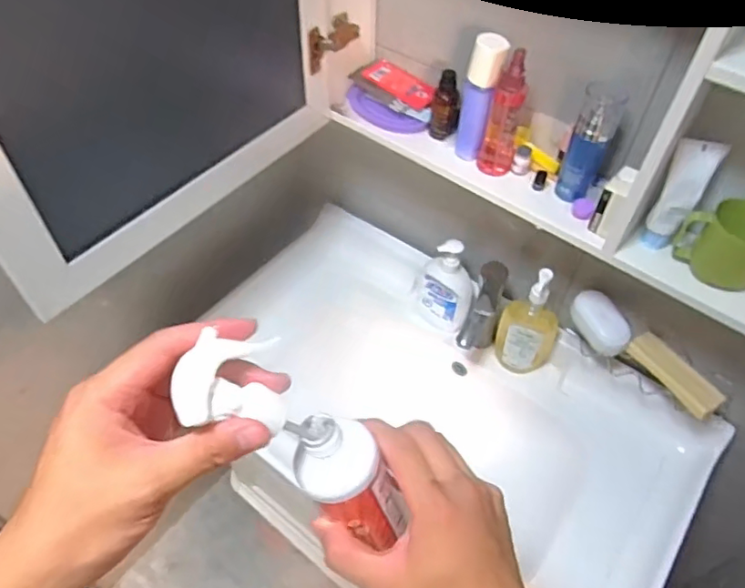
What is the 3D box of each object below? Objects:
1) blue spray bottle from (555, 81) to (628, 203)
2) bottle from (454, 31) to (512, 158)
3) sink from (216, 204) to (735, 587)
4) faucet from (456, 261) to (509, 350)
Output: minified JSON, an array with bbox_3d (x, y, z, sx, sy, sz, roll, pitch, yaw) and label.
[{"bbox_3d":[0.264,-0.182,0.703,0.043,0.146,0.035,17,52,12],"label":"blue spray bottle"},{"bbox_3d":[0.139,-0.249,0.749,0.044,0.170,0.030,13,51,9],"label":"bottle"},{"bbox_3d":[0.104,0.182,0.974,0.805,0.158,0.416,31,56,21],"label":"sink"},{"bbox_3d":[0.177,0.048,0.944,0.049,0.194,0.126,20,53,14],"label":"faucet"}]

